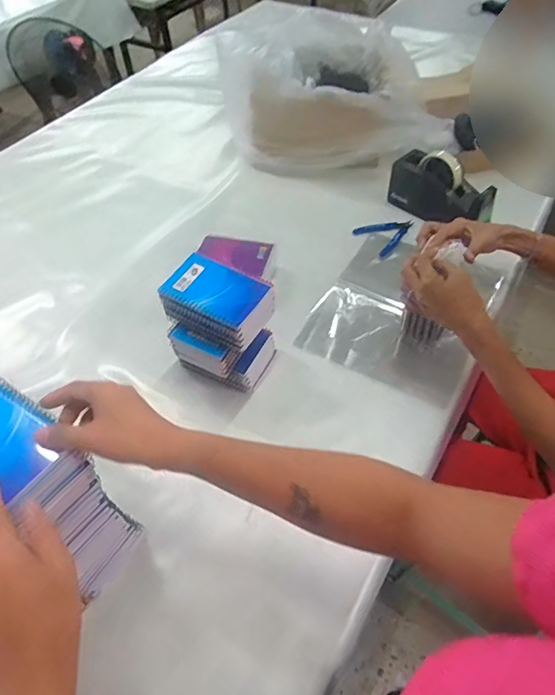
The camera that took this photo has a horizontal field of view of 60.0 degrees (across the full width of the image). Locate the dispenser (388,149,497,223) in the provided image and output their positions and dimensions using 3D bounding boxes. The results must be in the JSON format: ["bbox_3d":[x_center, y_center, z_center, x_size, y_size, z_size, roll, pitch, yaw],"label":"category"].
[{"bbox_3d":[0.319,-0.306,0.946,0.075,0.125,0.205,-36,59,-23],"label":"dispenser"}]

